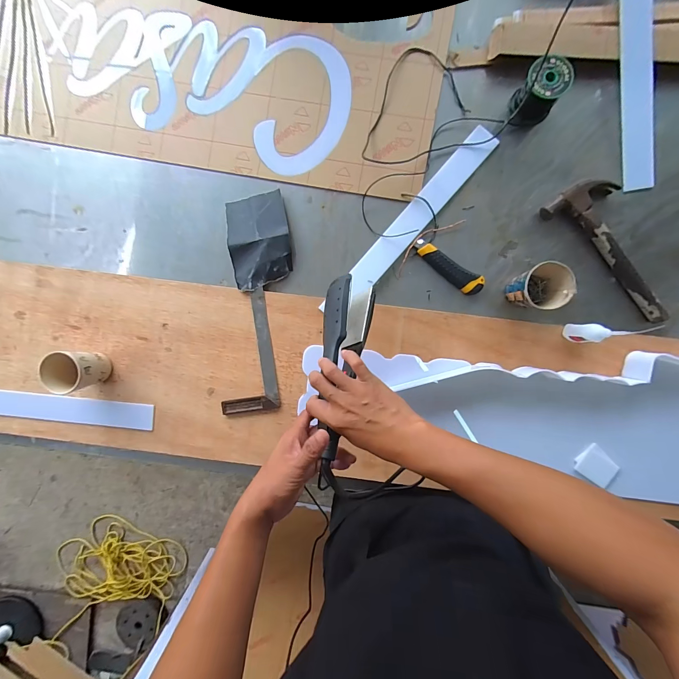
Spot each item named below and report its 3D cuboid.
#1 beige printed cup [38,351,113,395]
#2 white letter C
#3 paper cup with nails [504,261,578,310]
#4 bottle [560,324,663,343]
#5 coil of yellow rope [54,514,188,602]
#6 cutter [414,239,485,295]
[{"bbox_3d":[-0.474,0.057,0.580,0.068,0.091,0.070,0,90,3],"label":"beige printed cup"},{"bbox_3d":[-0.070,-0.446,0.604,0.178,0.010,0.253,2,91,3],"label":"white letter C"},{"bbox_3d":[0.345,-0.089,0.558,0.078,0.091,0.074,0,90,3],"label":"paper cup with nails"},{"bbox_3d":[0.435,-0.011,0.515,0.021,0.141,0.032,-13,93,-11],"label":"bottle"},{"bbox_3d":[-0.986,0.989,1.412,0.566,0.036,0.375,3,91,3],"label":"coil of yellow rope"},{"bbox_3d":[0.203,-0.134,0.597,0.145,0.023,0.039,32,92,2],"label":"cutter"}]

